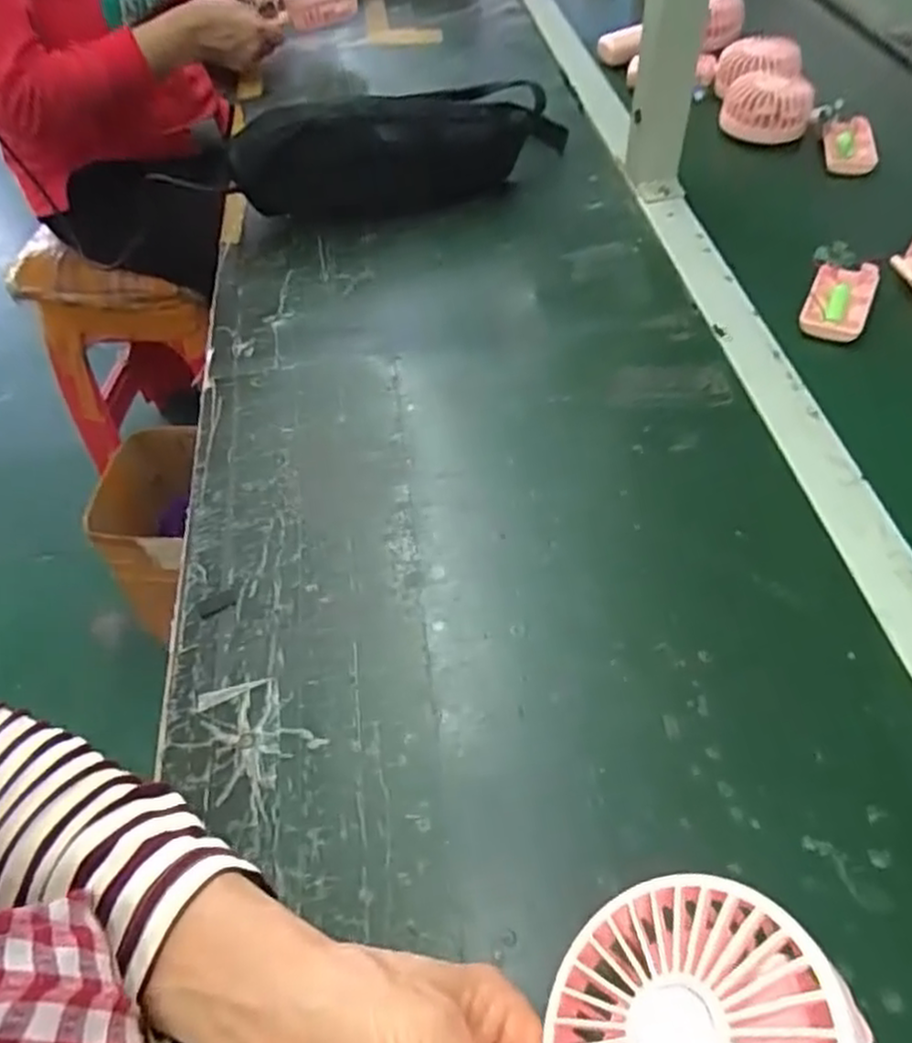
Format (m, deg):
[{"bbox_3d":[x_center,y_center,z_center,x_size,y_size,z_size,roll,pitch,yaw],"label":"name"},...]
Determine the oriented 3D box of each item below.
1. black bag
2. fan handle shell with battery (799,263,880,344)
[{"bbox_3d":[-0.047,-0.367,0.707,0.340,0.100,0.073,-24,54,-14],"label":"black bag"},{"bbox_3d":[0.315,-0.183,0.598,0.046,0.018,0.085,21,57,19],"label":"fan handle shell with battery"}]

